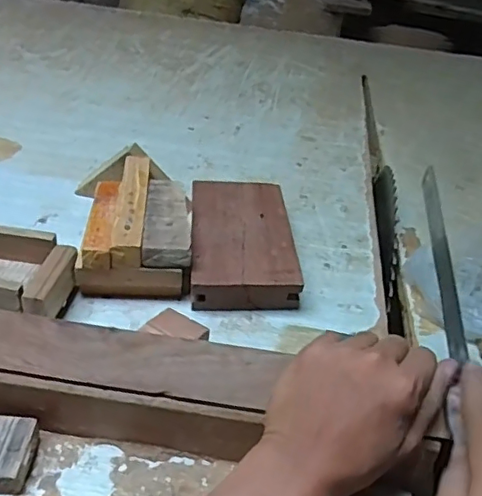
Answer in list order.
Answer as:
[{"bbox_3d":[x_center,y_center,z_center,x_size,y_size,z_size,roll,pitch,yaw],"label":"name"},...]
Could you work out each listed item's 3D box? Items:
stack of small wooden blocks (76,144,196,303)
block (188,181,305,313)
[{"bbox_3d":[-0.102,-0.031,0.530,0.103,0.060,0.182,-1,37,-10],"label":"stack of small wooden blocks"},{"bbox_3d":[0.000,-0.006,0.531,0.090,0.037,0.166,2,37,-6],"label":"block"}]

